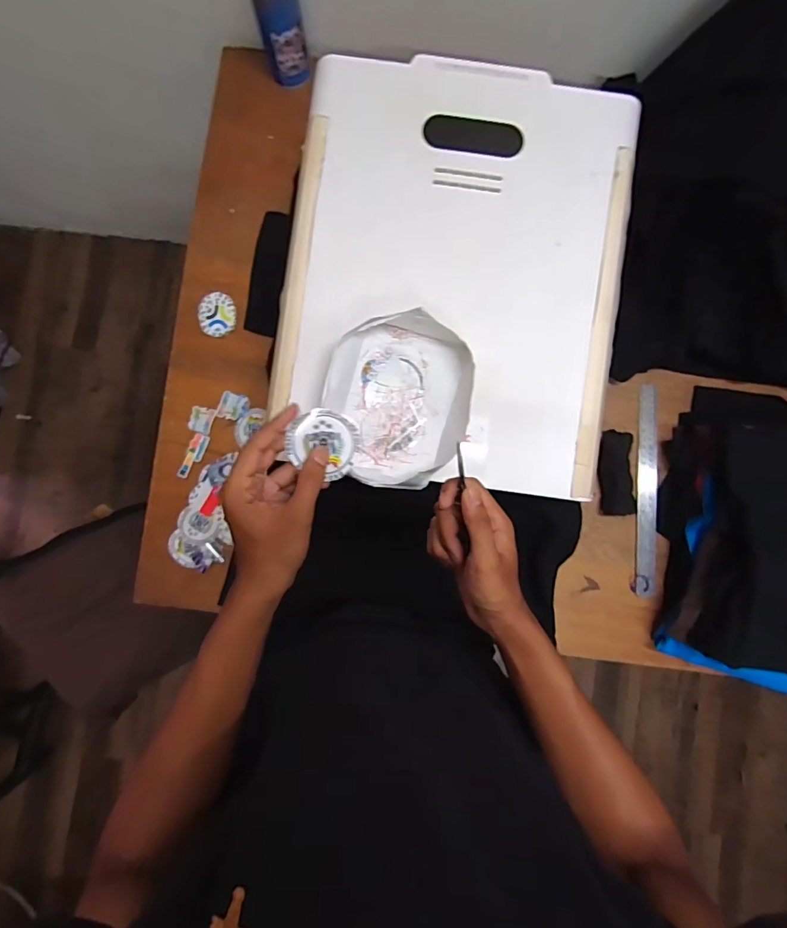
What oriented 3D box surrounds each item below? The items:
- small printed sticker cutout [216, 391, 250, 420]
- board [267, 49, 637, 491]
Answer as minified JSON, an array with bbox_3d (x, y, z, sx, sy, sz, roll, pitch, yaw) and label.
[{"bbox_3d":[-0.246,-0.088,0.708,0.042,0.007,0.041,18,87,-1],"label":"small printed sticker cutout"},{"bbox_3d":[0.072,-0.236,0.555,0.394,0.025,0.492,8,87,-2],"label":"board"}]

